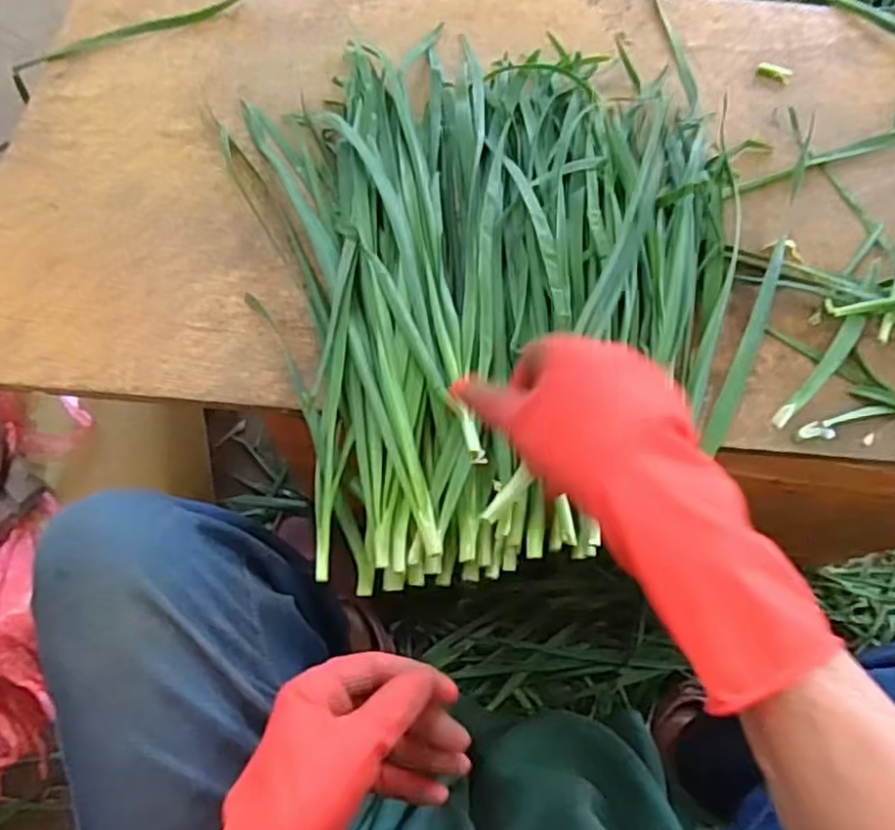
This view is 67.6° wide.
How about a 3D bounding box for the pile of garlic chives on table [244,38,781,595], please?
[{"bbox_3d":[0.056,-0.125,0.470,0.337,0.052,0.418,-14,68,-9],"label":"pile of garlic chives on table"}]

